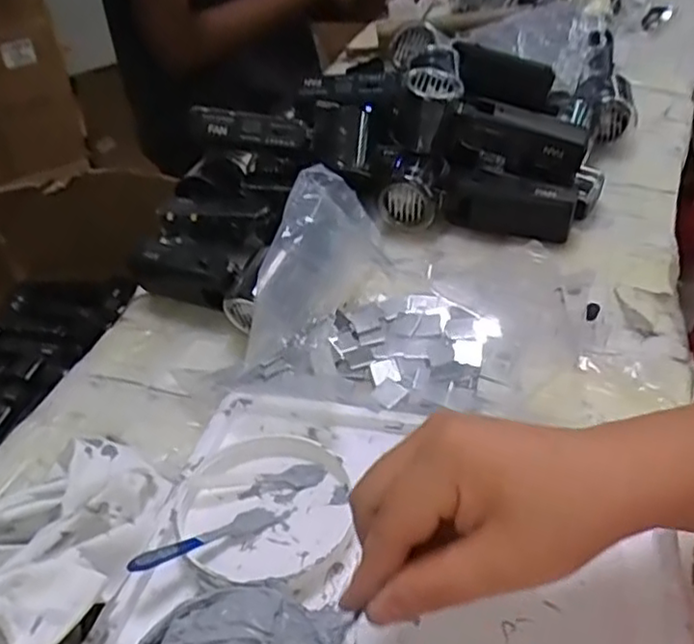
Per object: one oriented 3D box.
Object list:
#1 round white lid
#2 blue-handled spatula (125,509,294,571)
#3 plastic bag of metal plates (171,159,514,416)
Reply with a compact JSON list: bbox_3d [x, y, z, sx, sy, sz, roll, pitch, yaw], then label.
[{"bbox_3d":[-0.046,0.105,0.387,0.093,0.020,0.093,-2,38,2],"label":"round white lid"},{"bbox_3d":[-0.072,0.114,0.364,0.090,0.008,0.017,-10,35,-35],"label":"blue-handled spatula"},{"bbox_3d":[0.006,-0.026,0.495,0.227,0.107,0.151,2,41,8],"label":"plastic bag of metal plates"}]

